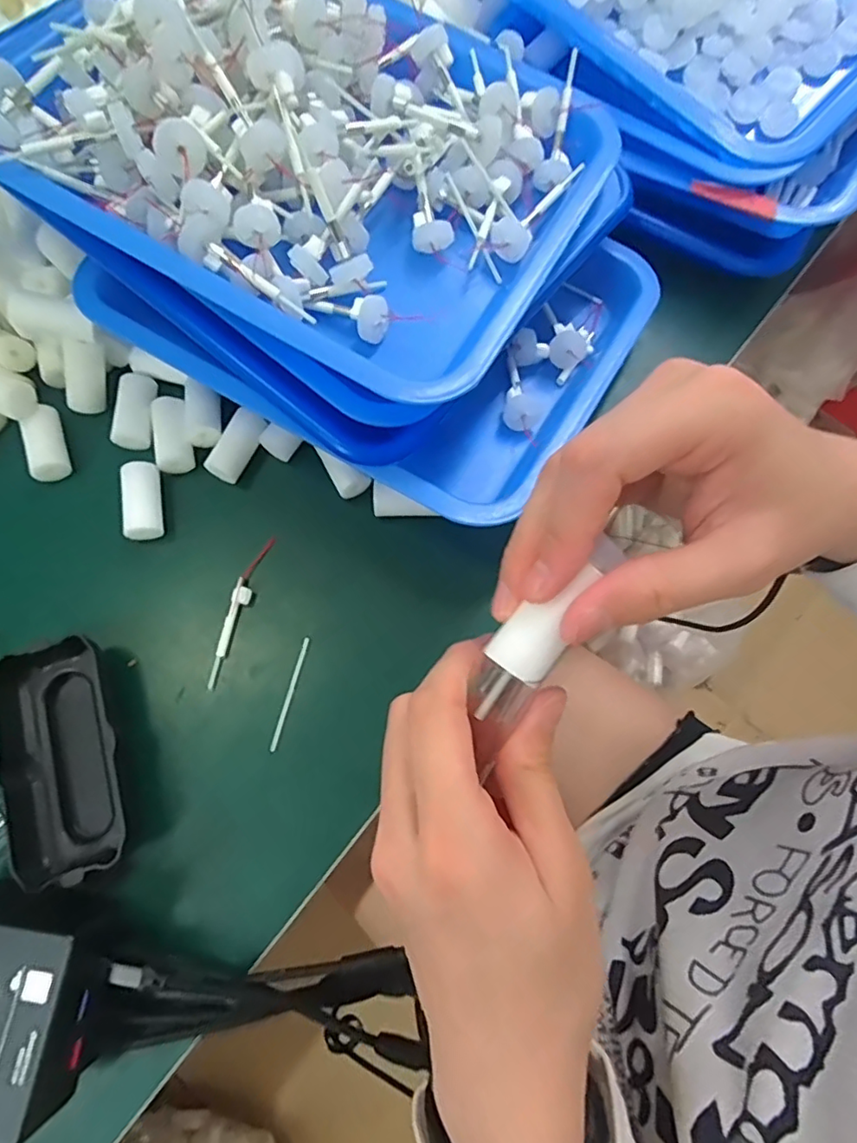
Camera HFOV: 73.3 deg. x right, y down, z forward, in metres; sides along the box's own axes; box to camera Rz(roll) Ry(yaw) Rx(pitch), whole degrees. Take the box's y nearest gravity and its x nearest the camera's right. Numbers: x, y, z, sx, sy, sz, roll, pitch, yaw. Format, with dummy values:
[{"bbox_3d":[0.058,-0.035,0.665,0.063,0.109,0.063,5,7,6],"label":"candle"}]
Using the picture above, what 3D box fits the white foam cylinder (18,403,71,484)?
[{"bbox_3d":[-0.222,-0.073,0.335,0.019,0.019,0.042,-18,75,-6],"label":"white foam cylinder"}]

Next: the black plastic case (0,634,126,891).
[{"bbox_3d":[-0.181,0.091,0.284,0.046,0.022,0.111,-18,75,-6],"label":"black plastic case"}]

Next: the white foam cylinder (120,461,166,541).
[{"bbox_3d":[-0.160,-0.039,0.325,0.019,0.019,0.042,-7,75,-3],"label":"white foam cylinder"}]

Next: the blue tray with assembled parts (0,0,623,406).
[{"bbox_3d":[-0.063,-0.224,0.282,0.288,0.058,0.221,28,76,7],"label":"blue tray with assembled parts"}]

